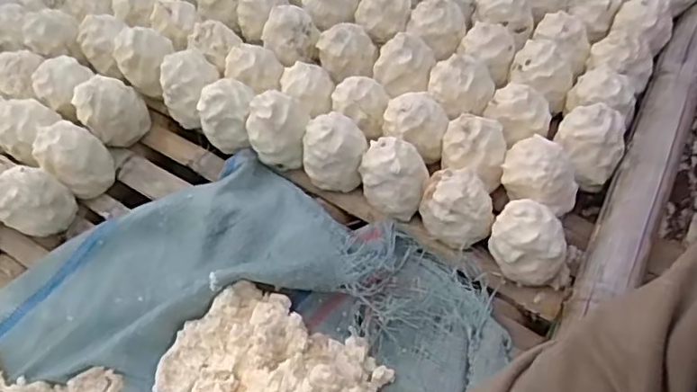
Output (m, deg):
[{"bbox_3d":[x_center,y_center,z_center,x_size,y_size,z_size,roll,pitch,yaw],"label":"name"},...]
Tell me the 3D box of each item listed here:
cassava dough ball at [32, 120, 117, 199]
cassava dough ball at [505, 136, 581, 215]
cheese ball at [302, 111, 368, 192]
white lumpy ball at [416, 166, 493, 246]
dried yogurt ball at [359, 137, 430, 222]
[{"bbox_3d":[-0.380,-0.050,0.836,0.081,0.097,0.081,-1,59,1],"label":"cassava dough ball"},{"bbox_3d":[0.243,-0.028,0.760,0.095,0.068,0.075,27,62,21],"label":"cassava dough ball"},{"bbox_3d":[-0.020,-0.065,0.806,0.084,0.091,0.078,-1,59,1],"label":"cheese ball"},{"bbox_3d":[0.136,0.017,0.762,0.069,0.082,0.090,-25,62,-13],"label":"white lumpy ball"},{"bbox_3d":[0.059,-0.025,0.787,0.087,0.082,0.076,11,60,8],"label":"dried yogurt ball"}]

